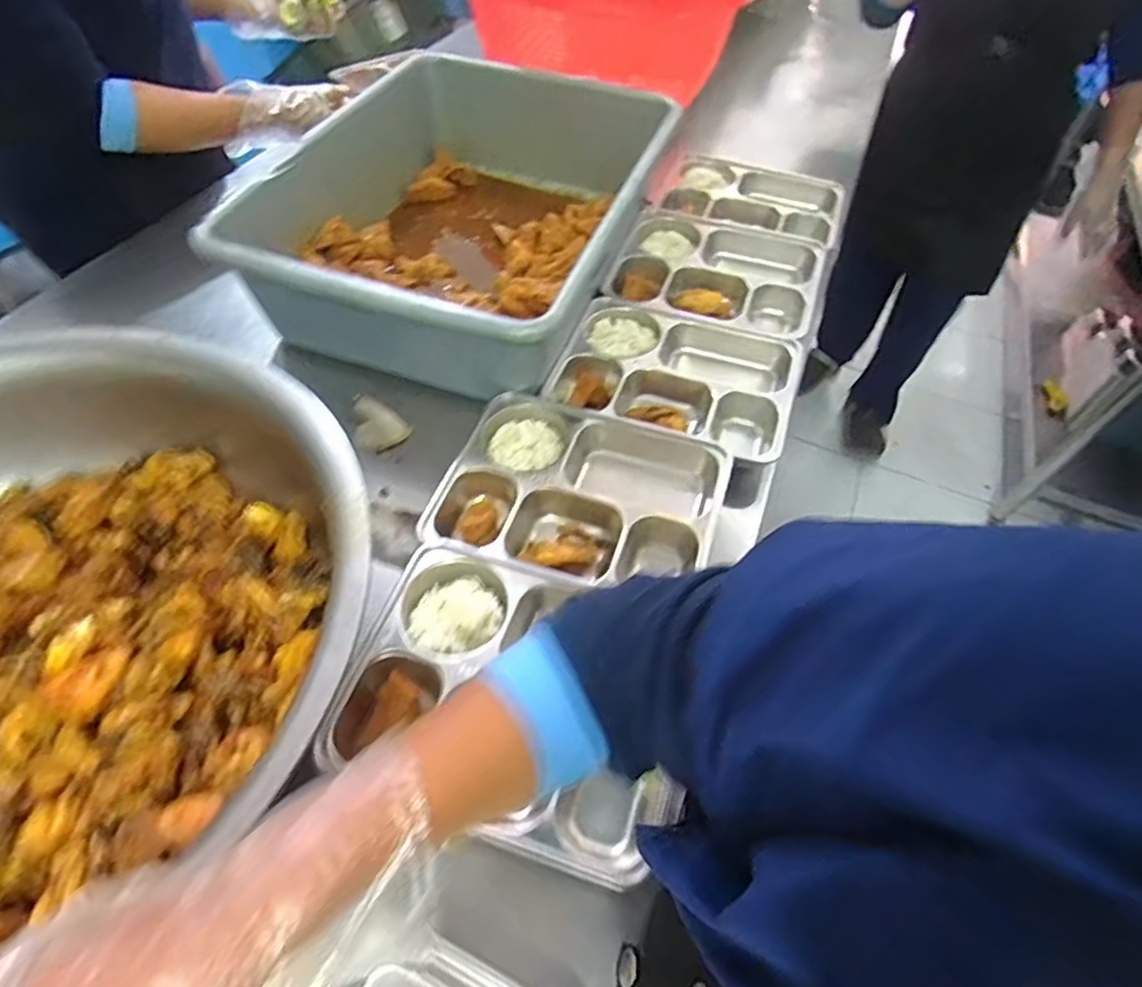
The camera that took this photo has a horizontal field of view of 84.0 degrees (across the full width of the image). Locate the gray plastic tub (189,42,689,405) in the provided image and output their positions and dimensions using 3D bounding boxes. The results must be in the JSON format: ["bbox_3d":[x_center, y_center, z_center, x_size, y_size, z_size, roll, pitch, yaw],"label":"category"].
[{"bbox_3d":[-0.135,-0.434,0.969,0.468,0.196,0.712,17,53,10],"label":"gray plastic tub"}]

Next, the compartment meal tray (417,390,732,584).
[{"bbox_3d":[0.004,0.003,0.697,0.306,0.044,0.226,17,53,9],"label":"compartment meal tray"}]

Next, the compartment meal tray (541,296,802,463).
[{"bbox_3d":[0.139,-0.153,0.832,0.282,0.053,0.240,22,52,9],"label":"compartment meal tray"}]

